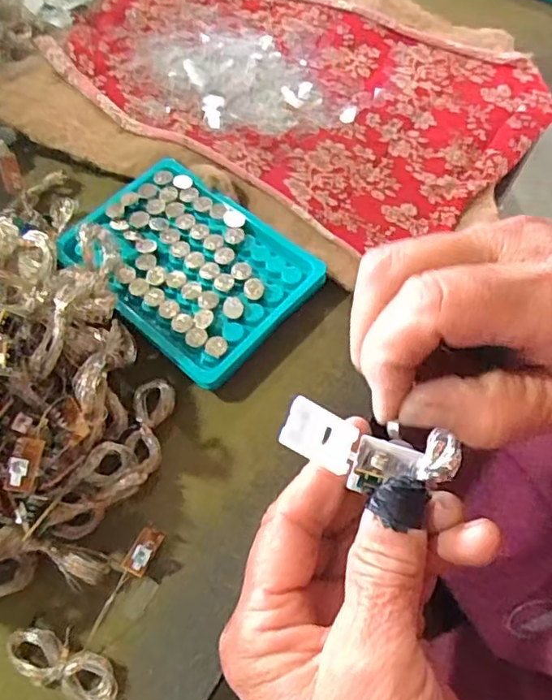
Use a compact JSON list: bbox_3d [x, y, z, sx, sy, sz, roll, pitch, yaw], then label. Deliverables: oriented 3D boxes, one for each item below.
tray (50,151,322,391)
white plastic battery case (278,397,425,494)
[{"bbox_3d":[-0.051,-0.051,0.331,0.134,0.015,0.096,38,70,20],"label":"tray"},{"bbox_3d":[0.027,0.037,0.215,0.052,0.009,0.023,23,66,-9],"label":"white plastic battery case"}]

